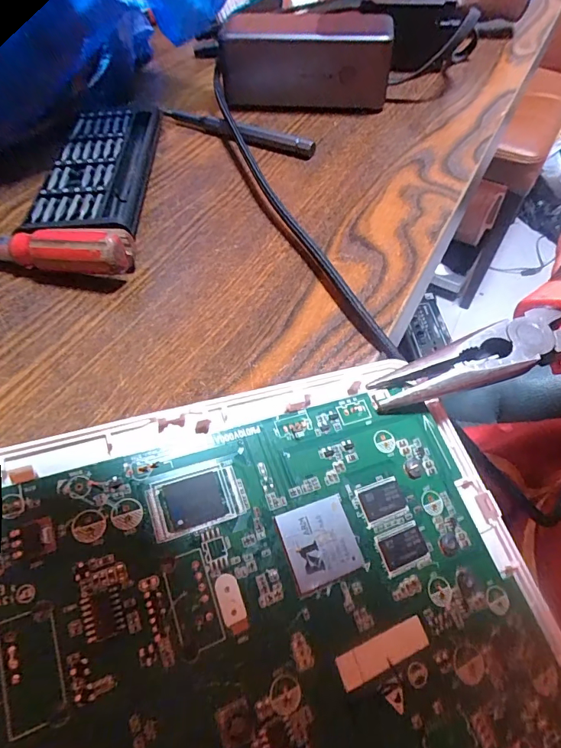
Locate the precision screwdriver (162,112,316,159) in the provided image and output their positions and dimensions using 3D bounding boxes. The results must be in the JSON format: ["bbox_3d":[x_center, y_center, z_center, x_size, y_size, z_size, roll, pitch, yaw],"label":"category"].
[{"bbox_3d":[-0.033,-0.181,0.322,0.128,0.009,0.013,24,58,20],"label":"precision screwdriver"}]

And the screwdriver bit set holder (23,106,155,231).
[{"bbox_3d":[-0.118,-0.135,0.287,0.063,0.017,0.151,-4,53,0],"label":"screwdriver bit set holder"}]

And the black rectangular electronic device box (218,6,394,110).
[{"bbox_3d":[0.022,-0.249,0.346,0.129,0.055,0.062,3,53,6],"label":"black rectangular electronic device box"}]

